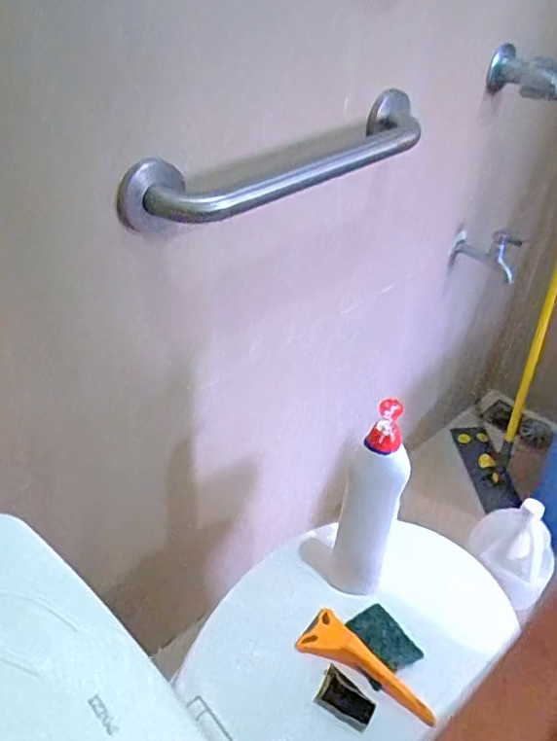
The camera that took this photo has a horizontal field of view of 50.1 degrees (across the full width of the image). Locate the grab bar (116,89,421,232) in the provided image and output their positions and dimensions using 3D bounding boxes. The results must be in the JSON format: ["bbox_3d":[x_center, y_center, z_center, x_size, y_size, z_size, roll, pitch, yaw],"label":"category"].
[{"bbox_3d":[0.013,-0.236,0.690,0.413,0.070,0.092,-24,47,-27],"label":"grab bar"}]

